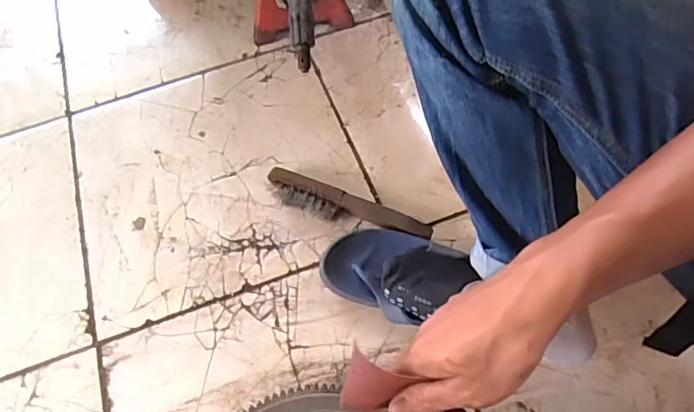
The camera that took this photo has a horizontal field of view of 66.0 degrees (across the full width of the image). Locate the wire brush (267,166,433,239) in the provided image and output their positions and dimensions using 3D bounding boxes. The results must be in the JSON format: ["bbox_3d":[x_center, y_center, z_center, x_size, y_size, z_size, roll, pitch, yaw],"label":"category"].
[{"bbox_3d":[-0.002,0.006,0.725,0.232,0.031,0.043,19,63,13],"label":"wire brush"}]

